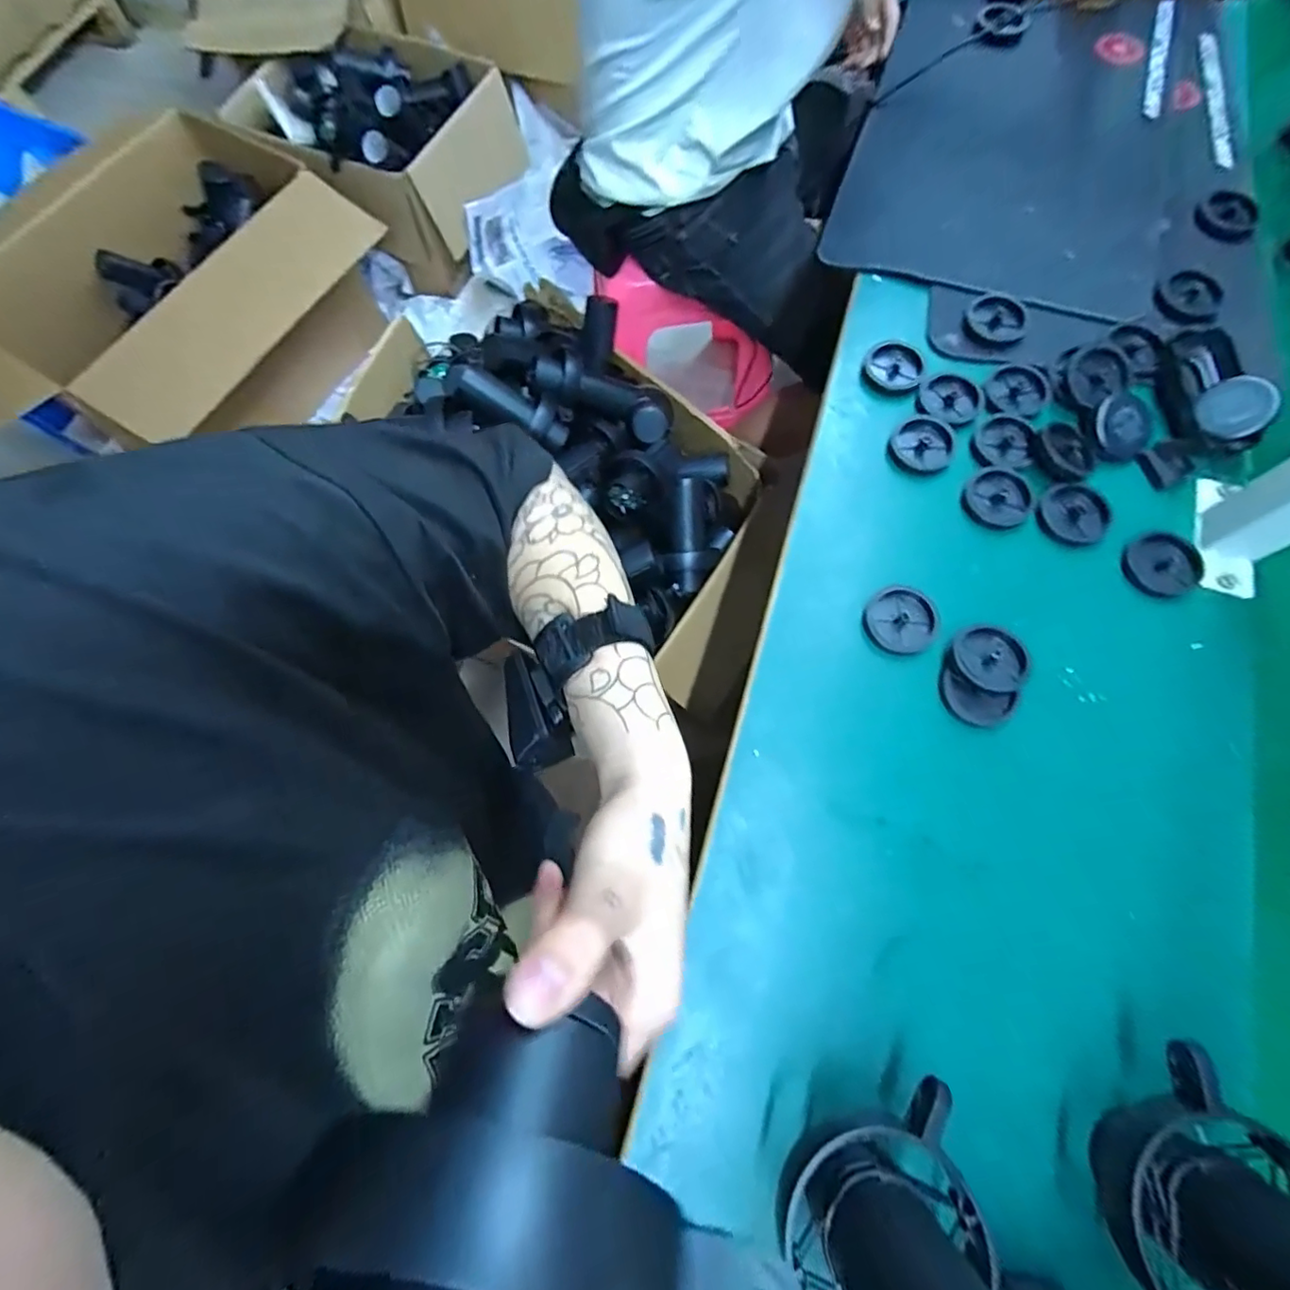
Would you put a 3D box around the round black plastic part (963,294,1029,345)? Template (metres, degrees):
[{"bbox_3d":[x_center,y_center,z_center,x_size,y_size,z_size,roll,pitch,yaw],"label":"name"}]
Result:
[{"bbox_3d":[0.316,-0.294,0.518,0.051,0.010,0.051,0,72,2],"label":"round black plastic part"}]

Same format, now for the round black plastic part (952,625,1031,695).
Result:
[{"bbox_3d":[0.248,0.010,0.412,0.046,0.011,0.050,-30,65,4],"label":"round black plastic part"}]

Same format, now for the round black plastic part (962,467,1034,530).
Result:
[{"bbox_3d":[0.286,-0.119,0.464,0.051,0.007,0.053,0,72,2],"label":"round black plastic part"}]

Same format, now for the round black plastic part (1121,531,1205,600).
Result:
[{"bbox_3d":[0.397,-0.061,0.440,0.057,0.006,0.051,-17,72,-4],"label":"round black plastic part"}]

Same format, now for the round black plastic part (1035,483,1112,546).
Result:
[{"bbox_3d":[0.341,-0.104,0.456,0.051,0.007,0.051,0,72,2],"label":"round black plastic part"}]

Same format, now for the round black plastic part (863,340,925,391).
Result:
[{"bbox_3d":[0.220,-0.247,0.506,0.050,0.011,0.045,31,75,11],"label":"round black plastic part"}]

